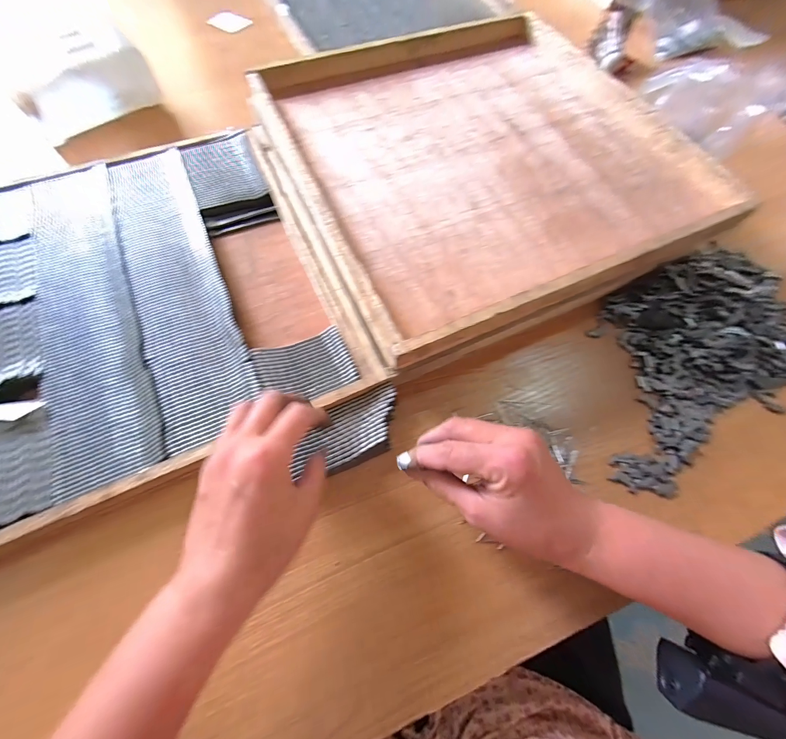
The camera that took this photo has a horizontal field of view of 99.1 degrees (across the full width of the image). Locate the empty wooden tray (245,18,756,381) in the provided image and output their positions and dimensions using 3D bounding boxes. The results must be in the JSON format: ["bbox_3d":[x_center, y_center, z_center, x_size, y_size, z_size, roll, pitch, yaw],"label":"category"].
[{"bbox_3d":[0.099,-0.237,0.360,0.392,0.032,0.379,-23,71,-12],"label":"empty wooden tray"}]

